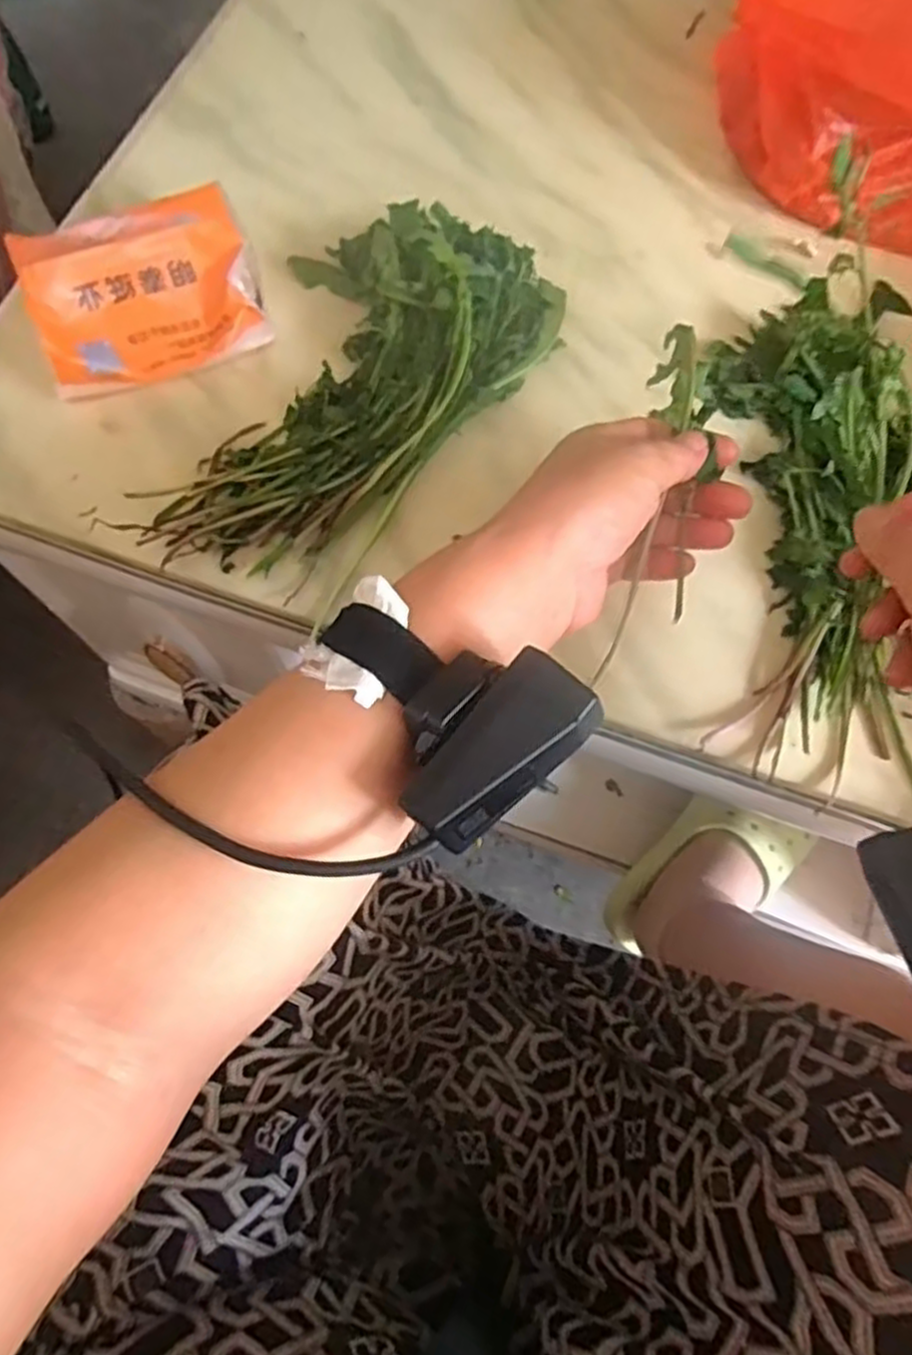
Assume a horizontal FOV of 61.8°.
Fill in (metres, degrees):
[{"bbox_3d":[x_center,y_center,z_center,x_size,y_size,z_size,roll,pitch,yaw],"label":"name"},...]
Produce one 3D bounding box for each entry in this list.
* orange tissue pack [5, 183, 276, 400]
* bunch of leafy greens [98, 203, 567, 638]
[{"bbox_3d":[-0.180,-0.221,0.444,0.126,0.058,0.072,-25,73,-11],"label":"orange tissue pack"},{"bbox_3d":[-0.062,-0.170,0.435,0.165,0.054,0.276,30,72,8],"label":"bunch of leafy greens"}]

